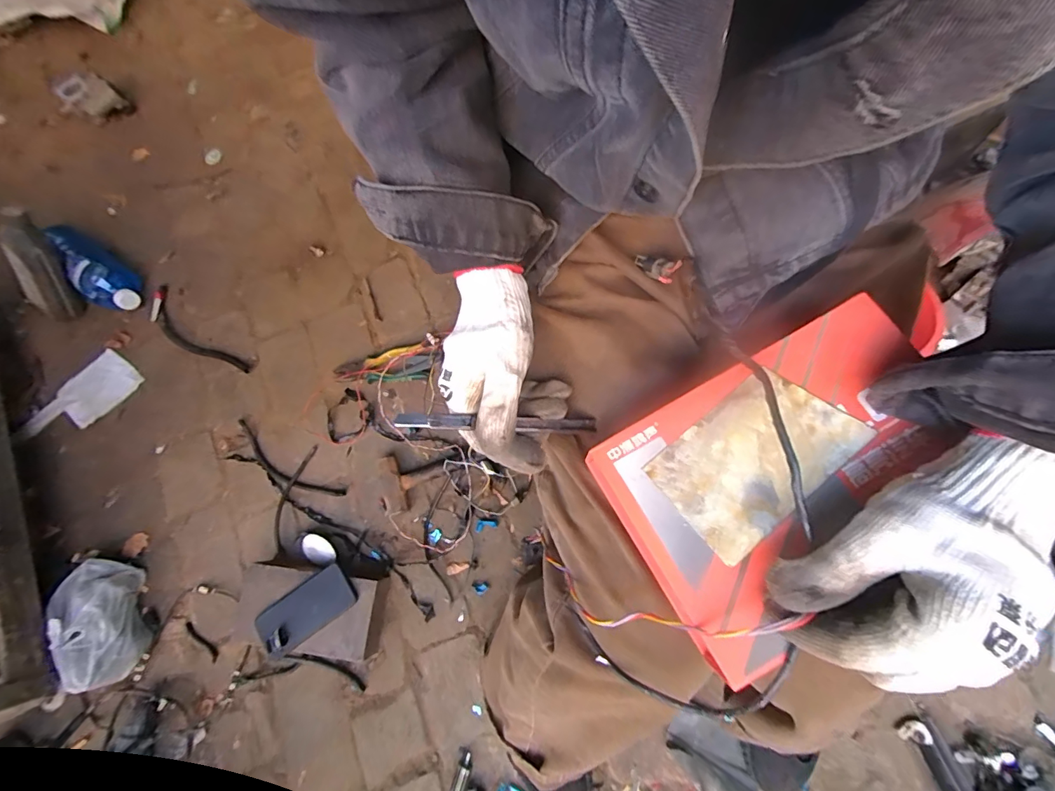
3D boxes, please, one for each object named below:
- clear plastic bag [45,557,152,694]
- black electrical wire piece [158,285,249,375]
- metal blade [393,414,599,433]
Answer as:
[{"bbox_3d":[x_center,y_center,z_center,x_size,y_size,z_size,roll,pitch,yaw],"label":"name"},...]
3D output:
[{"bbox_3d":[-0.698,0.366,0.741,0.091,0.101,0.199,-24,73,-6],"label":"clear plastic bag"},{"bbox_3d":[-0.684,-0.121,0.929,0.294,0.009,0.063,40,77,13],"label":"black electrical wire piece"},{"bbox_3d":[-0.020,0.020,0.336,0.148,0.006,0.011,3,71,-16],"label":"metal blade"}]

